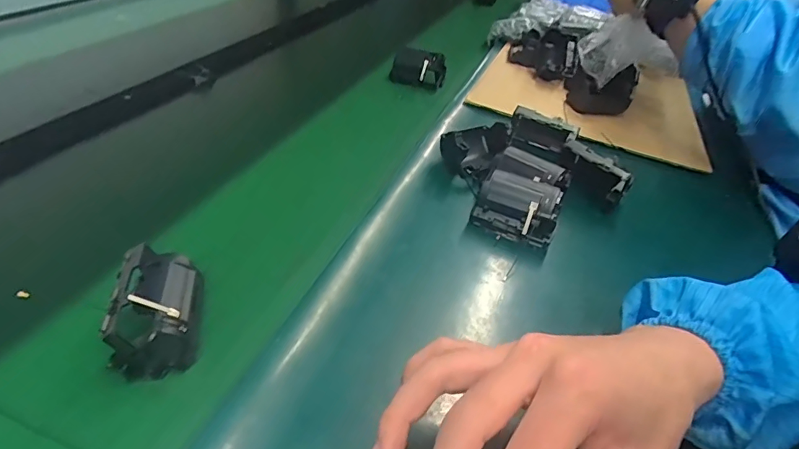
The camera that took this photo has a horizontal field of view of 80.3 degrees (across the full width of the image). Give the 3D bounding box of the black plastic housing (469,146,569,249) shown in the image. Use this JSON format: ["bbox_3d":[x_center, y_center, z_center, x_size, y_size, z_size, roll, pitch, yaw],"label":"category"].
[{"bbox_3d":[0.108,-0.024,0.419,0.072,0.046,0.083,24,41,17],"label":"black plastic housing"}]

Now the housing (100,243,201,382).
[{"bbox_3d":[-0.143,0.056,0.285,0.041,0.050,0.075,-3,40,-15],"label":"housing"}]

